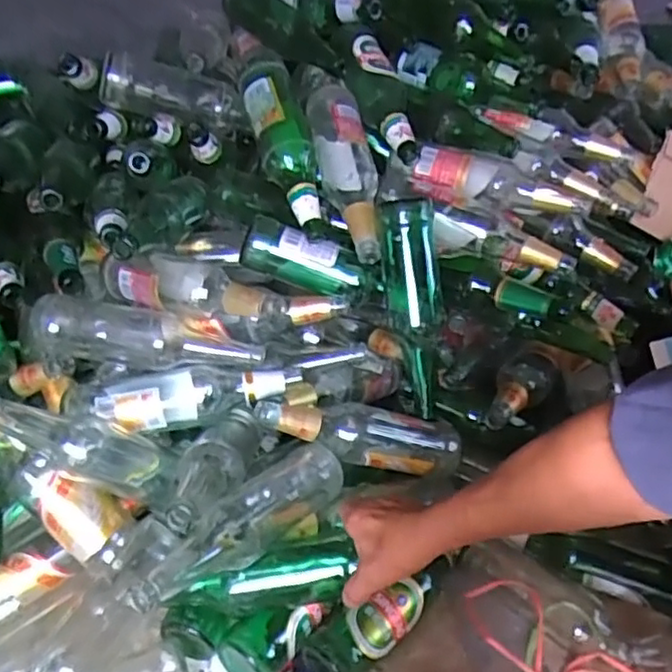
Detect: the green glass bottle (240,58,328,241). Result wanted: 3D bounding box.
[{"bbox_3d":[-0.062,-0.232,0.811,0.067,0.076,0.240,-16,82,-20],"label":"green glass bottle"}]

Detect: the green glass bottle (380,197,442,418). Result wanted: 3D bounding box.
[{"bbox_3d":[0.094,-0.033,0.788,0.066,0.264,0.075,-9,13,-13],"label":"green glass bottle"}]

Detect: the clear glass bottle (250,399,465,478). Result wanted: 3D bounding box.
[{"bbox_3d":[0.036,0.121,0.759,0.279,0.062,0.072,15,37,-25],"label":"clear glass bottle"}]

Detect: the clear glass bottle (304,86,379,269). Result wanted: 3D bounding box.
[{"bbox_3d":[0.015,-0.207,0.812,0.068,0.067,0.266,-8,62,-12],"label":"clear glass bottle"}]

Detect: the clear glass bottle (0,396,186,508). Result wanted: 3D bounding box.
[{"bbox_3d":[-0.270,0.112,0.677,0.250,0.054,0.060,33,29,-34],"label":"clear glass bottle"}]

